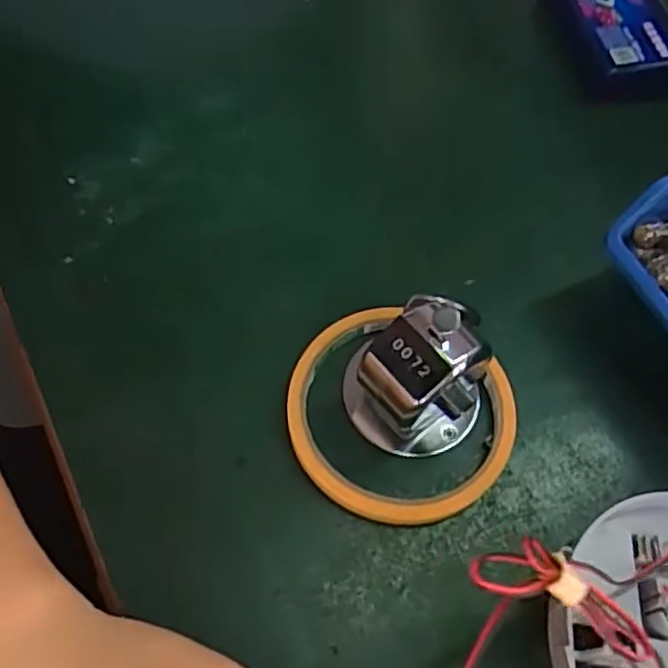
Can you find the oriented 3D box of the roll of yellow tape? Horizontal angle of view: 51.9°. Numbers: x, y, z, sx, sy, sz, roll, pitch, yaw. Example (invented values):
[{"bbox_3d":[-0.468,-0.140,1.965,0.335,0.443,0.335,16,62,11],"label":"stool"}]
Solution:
[{"bbox_3d":[0.026,0.034,0.275,0.088,0.013,0.082,2,61,-3],"label":"roll of yellow tape"}]

